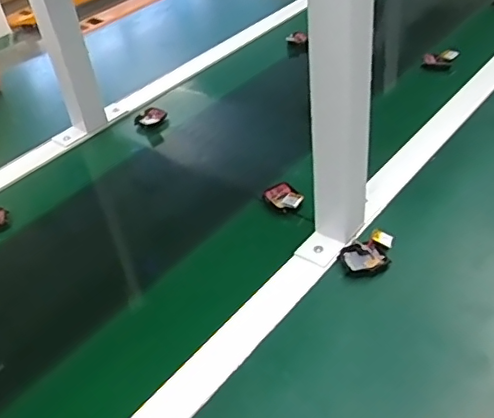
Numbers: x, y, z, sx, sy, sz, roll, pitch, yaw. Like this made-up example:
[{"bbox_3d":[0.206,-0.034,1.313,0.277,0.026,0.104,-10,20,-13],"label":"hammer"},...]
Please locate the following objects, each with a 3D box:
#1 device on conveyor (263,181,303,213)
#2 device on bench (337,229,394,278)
[{"bbox_3d":[0.044,-0.013,0.664,0.034,0.010,0.056,-34,37,-11],"label":"device on conveyor"},{"bbox_3d":[0.127,0.045,0.571,0.059,0.019,0.041,-23,42,-19],"label":"device on bench"}]

